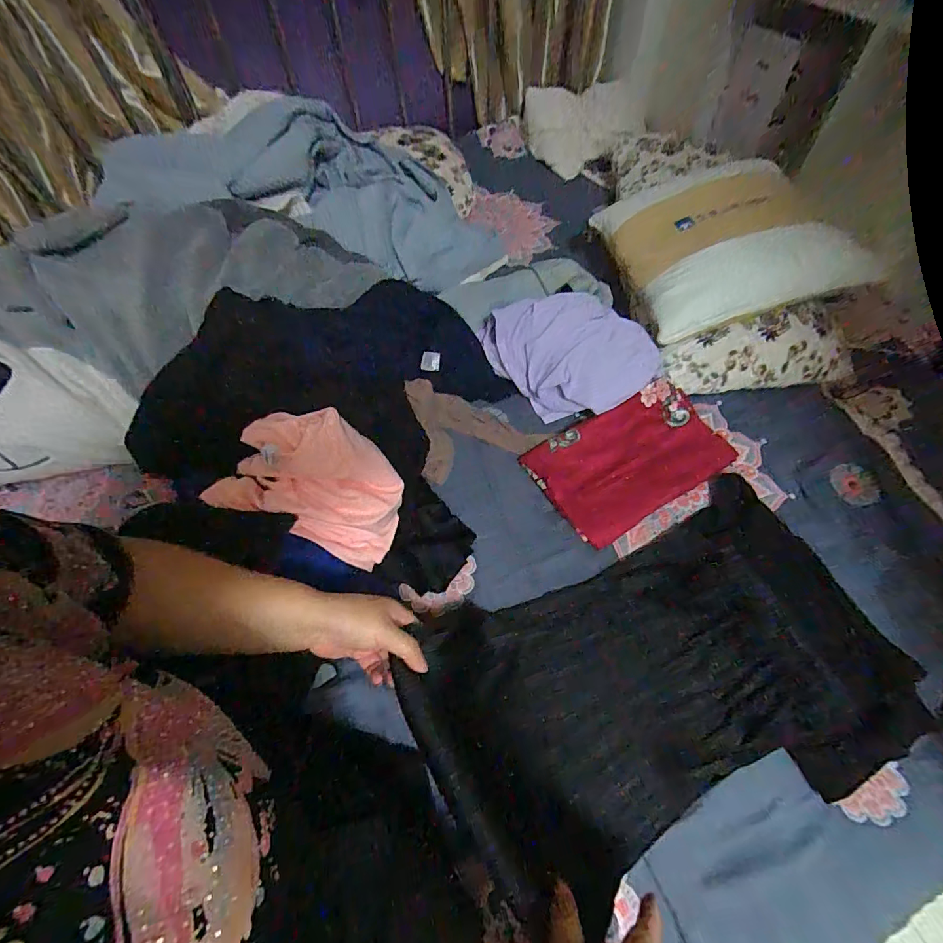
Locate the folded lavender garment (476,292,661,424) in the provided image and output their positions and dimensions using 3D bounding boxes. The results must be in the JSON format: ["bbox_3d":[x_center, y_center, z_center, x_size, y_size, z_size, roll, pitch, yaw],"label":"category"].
[{"bbox_3d":[0.167,-0.196,0.741,0.241,0.088,0.203,-17,59,-8],"label":"folded lavender garment"}]

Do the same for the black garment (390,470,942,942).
[{"bbox_3d":[0.200,0.237,0.506,0.511,0.084,0.321,-20,59,-9],"label":"black garment"}]

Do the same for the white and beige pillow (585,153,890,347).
[{"bbox_3d":[0.420,-0.410,0.765,0.311,0.106,0.369,-11,58,-4],"label":"white and beige pillow"}]

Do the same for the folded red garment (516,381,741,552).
[{"bbox_3d":[0.238,-0.026,0.680,0.276,0.036,0.183,-28,61,-14],"label":"folded red garment"}]

